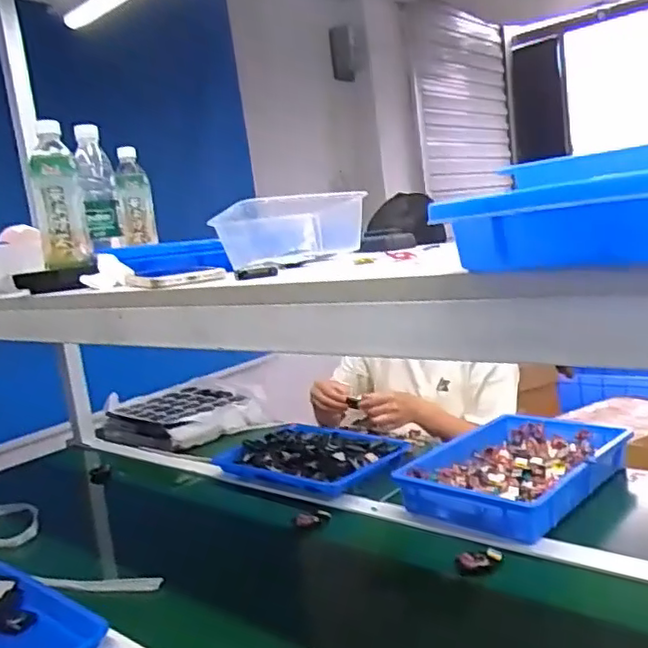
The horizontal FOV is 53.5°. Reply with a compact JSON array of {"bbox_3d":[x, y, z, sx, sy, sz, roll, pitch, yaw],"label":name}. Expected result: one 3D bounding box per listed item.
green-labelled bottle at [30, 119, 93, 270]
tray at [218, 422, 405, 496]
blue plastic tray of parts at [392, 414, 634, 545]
[{"bbox_3d":[-0.360,-0.170,0.869,0.064,0.183,0.067,-11,9,-21],"label":"green-labelled bottle"},{"bbox_3d":[-0.031,0.251,1.268,0.345,0.040,0.250,1,12,44],"label":"tray"},{"bbox_3d":[0.321,0.241,1.075,0.271,0.061,0.373,1,12,45],"label":"blue plastic tray of parts"}]

